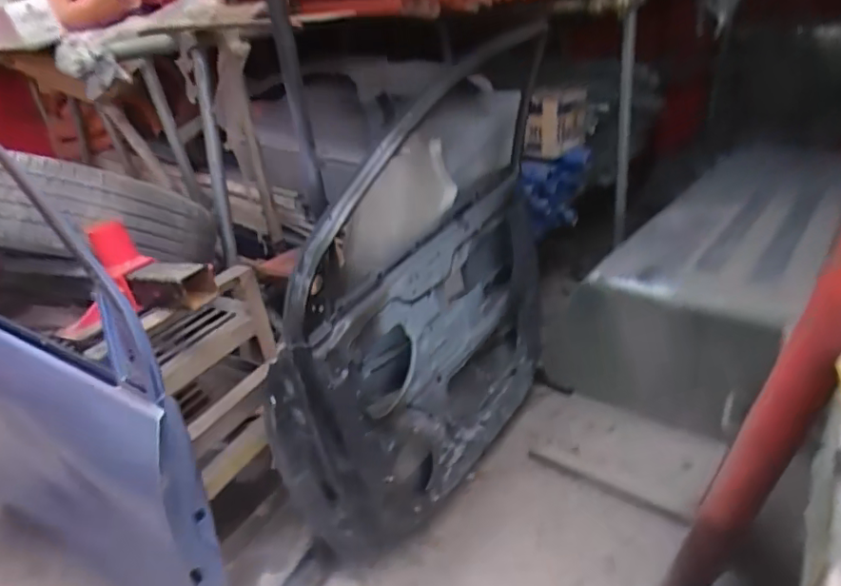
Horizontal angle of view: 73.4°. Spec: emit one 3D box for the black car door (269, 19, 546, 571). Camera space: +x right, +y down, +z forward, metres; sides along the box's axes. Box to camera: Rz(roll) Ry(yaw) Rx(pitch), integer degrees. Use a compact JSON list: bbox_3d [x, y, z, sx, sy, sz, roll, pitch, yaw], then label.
[{"bbox_3d":[0.041,-0.019,1.427,0.239,0.966,1.018,12,34,32],"label":"black car door"}]

